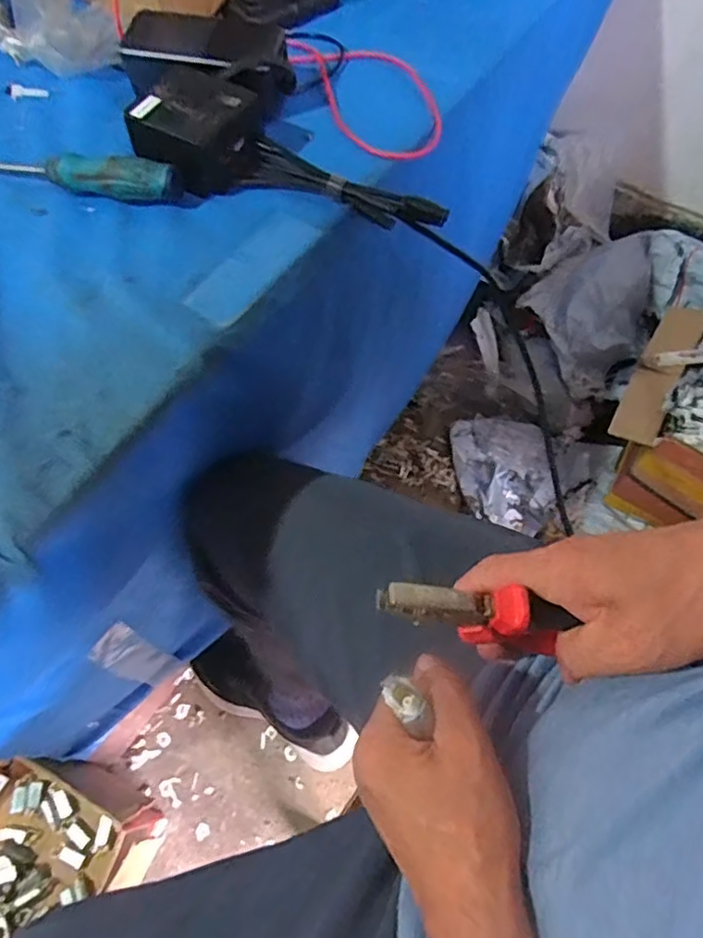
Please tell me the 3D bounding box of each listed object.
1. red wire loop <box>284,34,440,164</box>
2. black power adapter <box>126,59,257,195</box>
[{"bbox_3d":[0.016,-0.338,0.544,0.097,0.013,0.193,-22,65,-11],"label":"red wire loop"},{"bbox_3d":[-0.118,-0.260,0.474,0.088,0.047,0.081,22,65,11],"label":"black power adapter"}]

